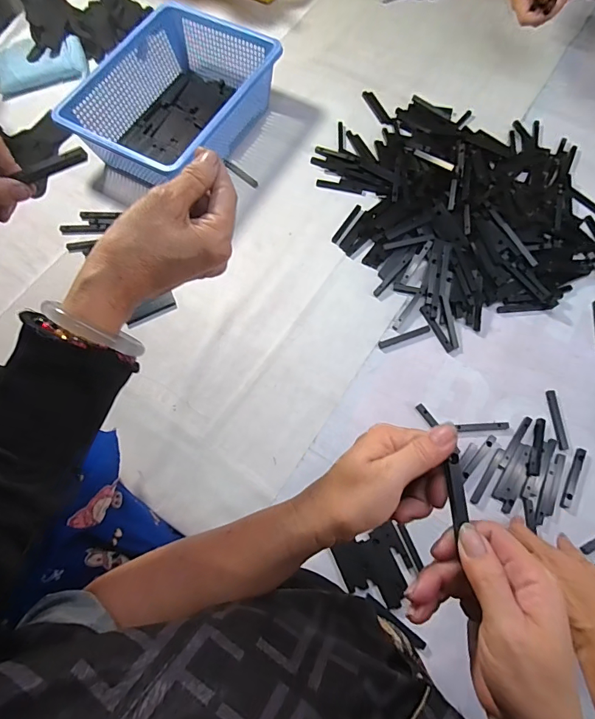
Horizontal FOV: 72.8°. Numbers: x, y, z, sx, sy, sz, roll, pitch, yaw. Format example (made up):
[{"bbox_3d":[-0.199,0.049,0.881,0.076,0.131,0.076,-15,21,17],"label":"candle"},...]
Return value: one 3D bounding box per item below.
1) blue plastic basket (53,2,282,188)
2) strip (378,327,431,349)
[{"bbox_3d":[-0.198,-0.418,0.663,0.239,0.098,0.299,31,74,13],"label":"blue plastic basket"},{"bbox_3d":[0.148,-0.032,0.559,0.075,0.004,0.010,-19,70,-4],"label":"strip"}]

